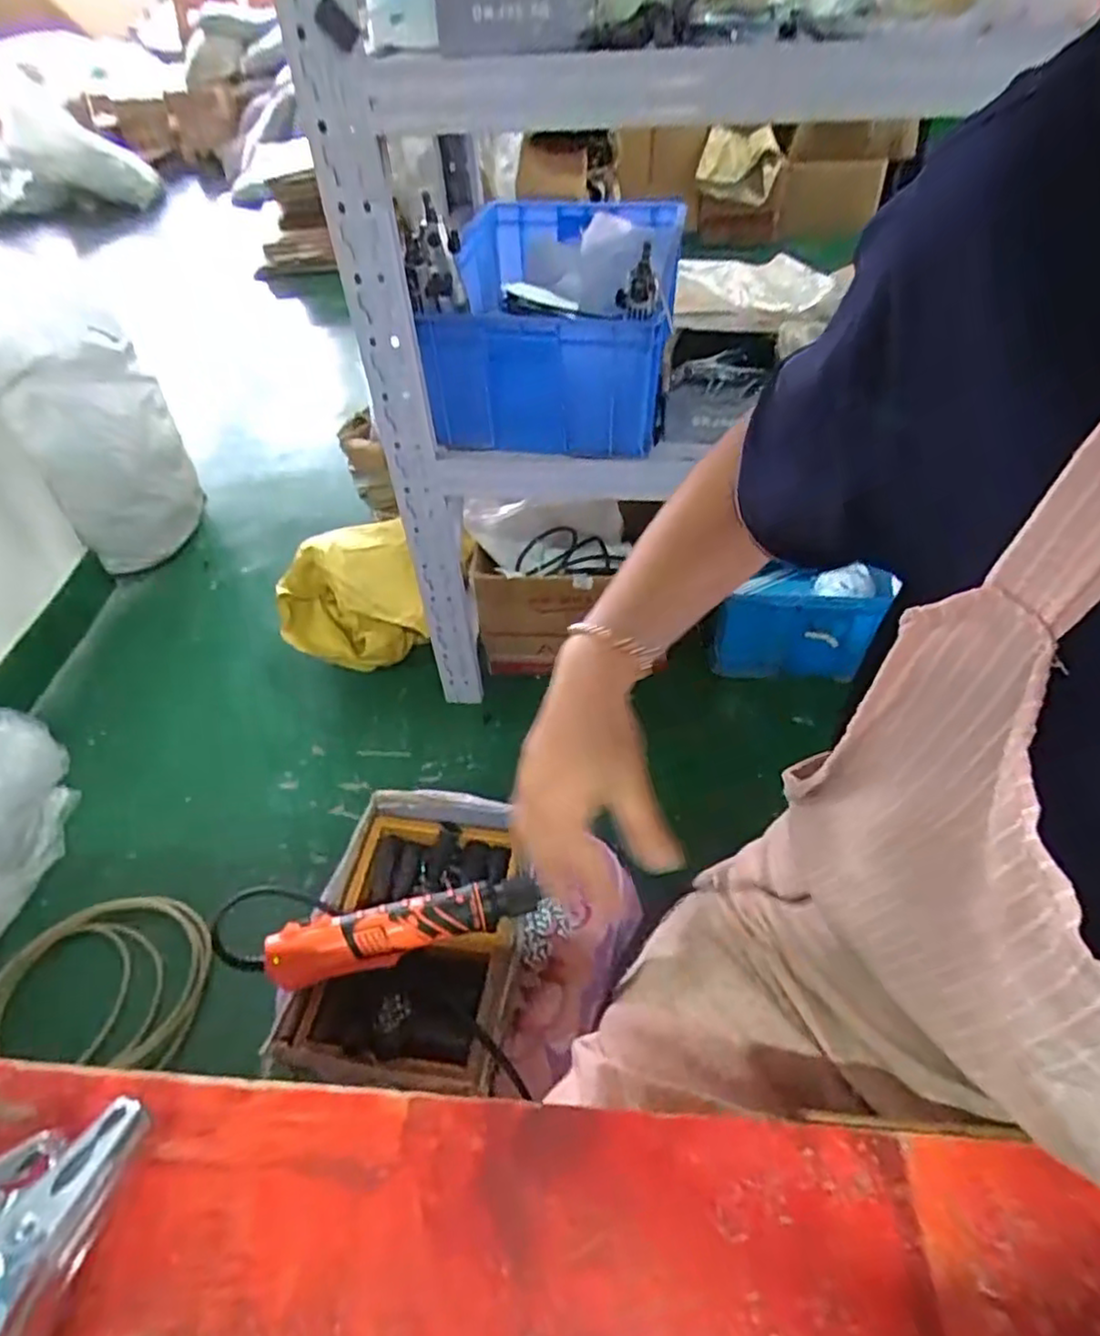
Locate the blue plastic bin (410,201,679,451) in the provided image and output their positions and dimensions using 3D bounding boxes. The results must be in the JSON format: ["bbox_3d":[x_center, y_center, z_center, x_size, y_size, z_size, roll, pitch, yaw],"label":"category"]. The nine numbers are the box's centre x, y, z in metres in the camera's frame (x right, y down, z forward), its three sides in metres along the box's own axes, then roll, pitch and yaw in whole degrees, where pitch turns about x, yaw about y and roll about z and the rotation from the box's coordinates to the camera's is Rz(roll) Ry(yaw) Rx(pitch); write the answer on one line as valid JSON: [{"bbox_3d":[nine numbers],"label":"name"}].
[{"bbox_3d":[0.020,-0.605,1.121,0.345,0.206,0.586,6,48,9],"label":"blue plastic bin"}]

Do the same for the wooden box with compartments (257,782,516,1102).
[{"bbox_3d":[-0.121,0.233,0.618,0.174,0.068,0.260,3,48,6],"label":"wooden box with compartments"}]

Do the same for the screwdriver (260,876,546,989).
[{"bbox_3d":[-0.119,0.216,0.575,0.220,0.036,0.040,-14,48,-9],"label":"screwdriver"}]

